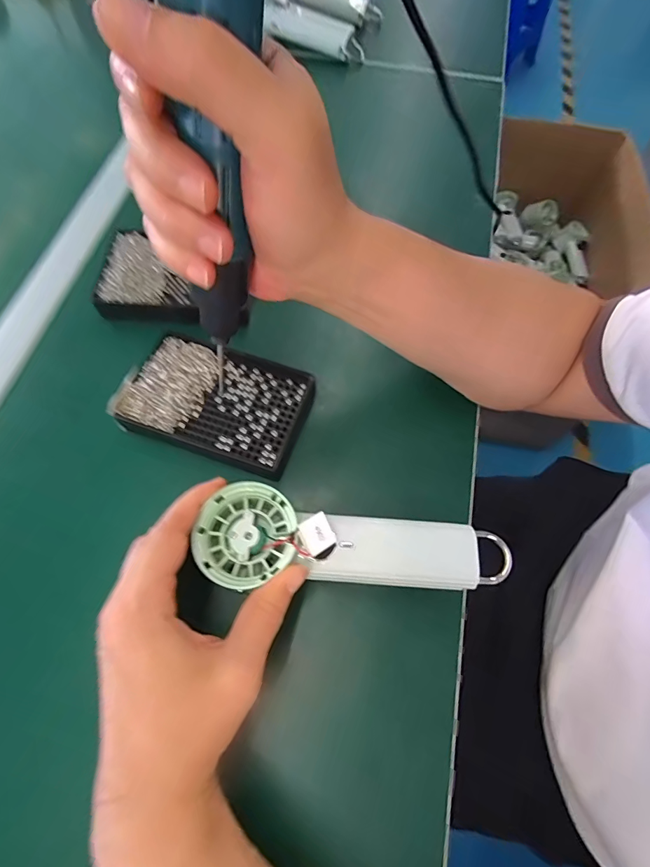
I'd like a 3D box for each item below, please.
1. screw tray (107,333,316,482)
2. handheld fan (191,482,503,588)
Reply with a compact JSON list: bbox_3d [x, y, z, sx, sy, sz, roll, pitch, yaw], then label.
[{"bbox_3d":[-0.088,-0.026,0.330,0.140,0.019,0.089,17,67,6],"label":"screw tray"},{"bbox_3d":[0.018,0.070,0.255,0.189,0.027,0.056,7,66,-5],"label":"handheld fan"}]

